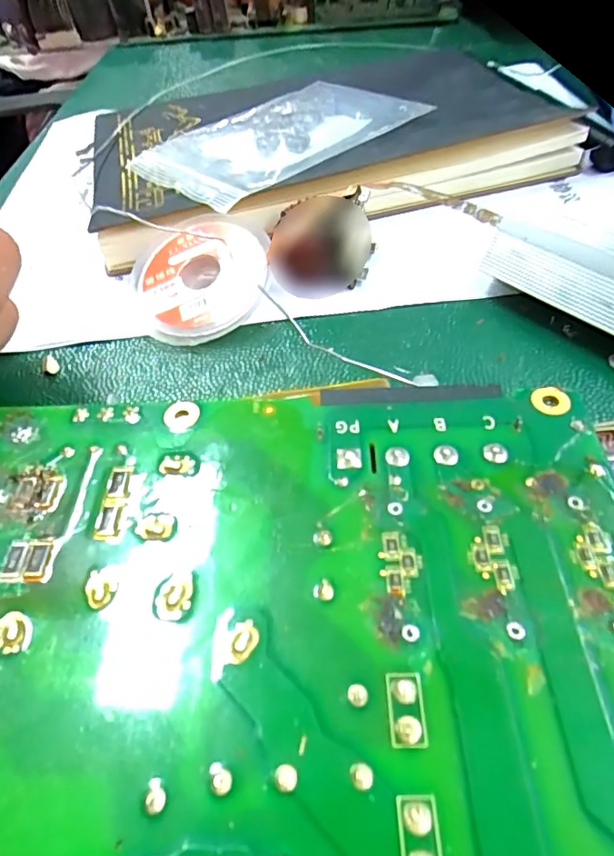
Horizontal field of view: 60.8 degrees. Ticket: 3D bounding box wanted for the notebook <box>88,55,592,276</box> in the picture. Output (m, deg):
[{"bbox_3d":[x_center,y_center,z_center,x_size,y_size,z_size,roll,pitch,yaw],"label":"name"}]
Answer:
[{"bbox_3d":[-0.002,-0.147,0.253,0.211,0.018,0.167,-19,51,-11],"label":"notebook"}]

